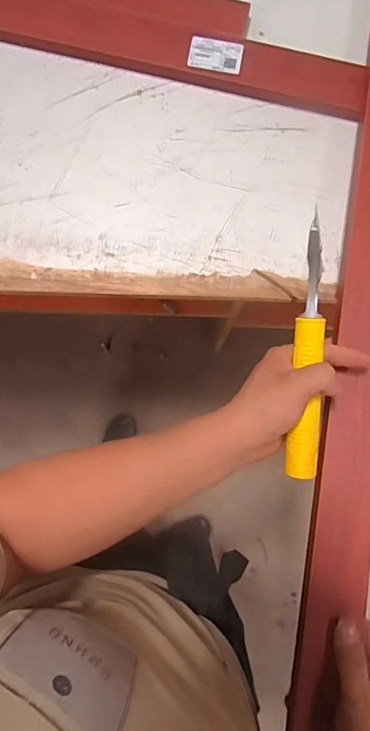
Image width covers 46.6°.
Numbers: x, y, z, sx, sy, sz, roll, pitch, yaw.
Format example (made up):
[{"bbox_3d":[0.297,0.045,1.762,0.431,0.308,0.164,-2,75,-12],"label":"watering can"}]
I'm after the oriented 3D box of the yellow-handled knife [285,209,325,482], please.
[{"bbox_3d":[0.103,-0.008,0.352,0.026,0.024,0.212,1,100,-1],"label":"yellow-handled knife"}]

